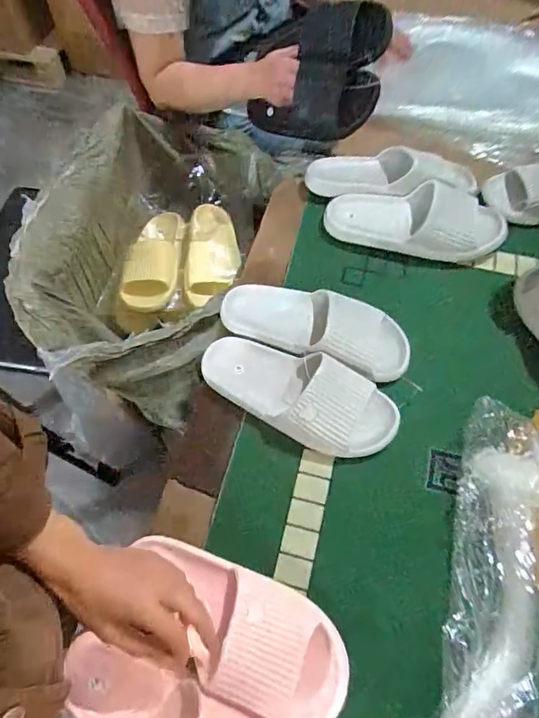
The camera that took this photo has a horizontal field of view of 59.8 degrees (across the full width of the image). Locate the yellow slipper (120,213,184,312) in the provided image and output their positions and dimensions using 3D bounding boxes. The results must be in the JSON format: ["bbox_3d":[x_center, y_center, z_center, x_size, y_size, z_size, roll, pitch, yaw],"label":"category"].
[{"bbox_3d":[-0.217,-0.197,0.890,0.102,0.060,0.242,1,49,1],"label":"yellow slipper"}]

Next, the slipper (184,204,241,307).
[{"bbox_3d":[-0.108,-0.204,0.901,0.102,0.081,0.245,1,63,1],"label":"slipper"}]

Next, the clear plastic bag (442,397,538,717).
[{"bbox_3d":[0.210,0.260,0.468,0.143,0.057,0.462,23,65,12],"label":"clear plastic bag"}]

